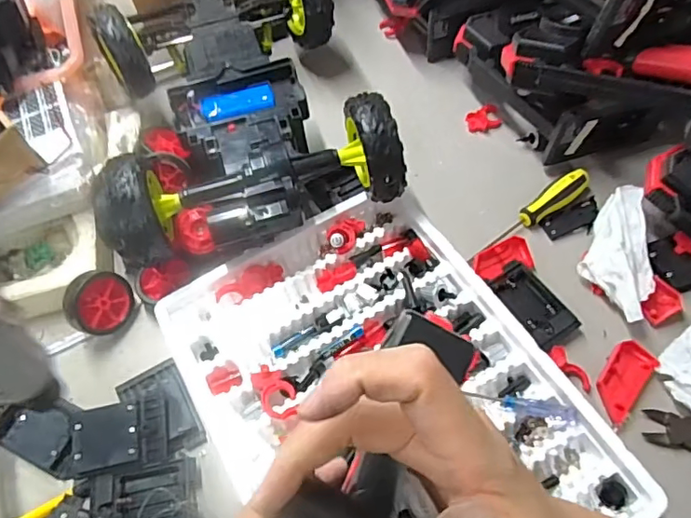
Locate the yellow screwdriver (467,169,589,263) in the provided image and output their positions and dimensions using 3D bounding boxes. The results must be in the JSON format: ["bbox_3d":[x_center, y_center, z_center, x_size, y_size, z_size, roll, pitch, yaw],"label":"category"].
[{"bbox_3d":[0.175,-0.043,0.532,0.148,0.022,0.023,-31,62,-14],"label":"yellow screwdriver"}]

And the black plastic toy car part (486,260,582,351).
[{"bbox_3d":[0.167,0.040,0.492,0.045,0.013,0.078,-29,61,-12],"label":"black plastic toy car part"}]

